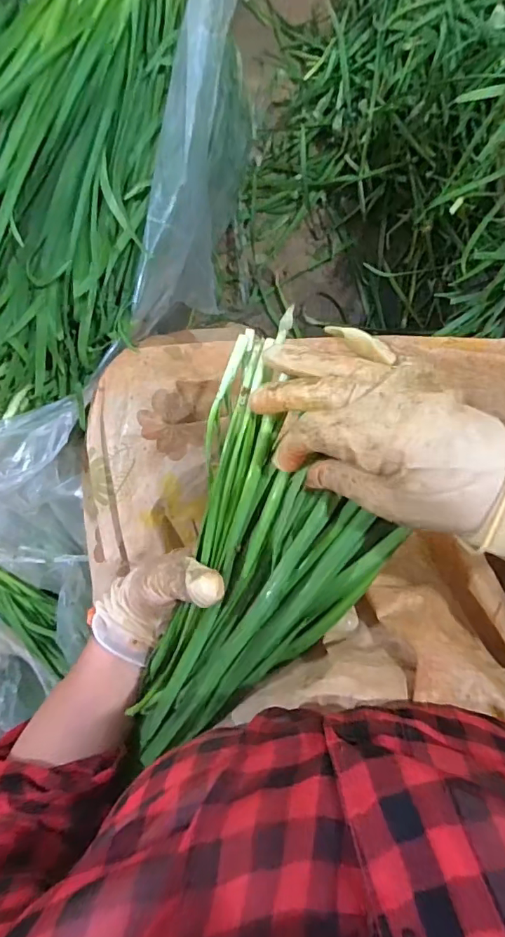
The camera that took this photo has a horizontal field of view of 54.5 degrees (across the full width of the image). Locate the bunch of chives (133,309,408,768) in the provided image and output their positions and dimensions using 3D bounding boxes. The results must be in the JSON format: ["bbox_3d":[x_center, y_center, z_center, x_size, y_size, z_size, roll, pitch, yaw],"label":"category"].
[{"bbox_3d":[0.013,0.059,0.298,0.119,0.035,0.263,15,98,6],"label":"bunch of chives"}]

